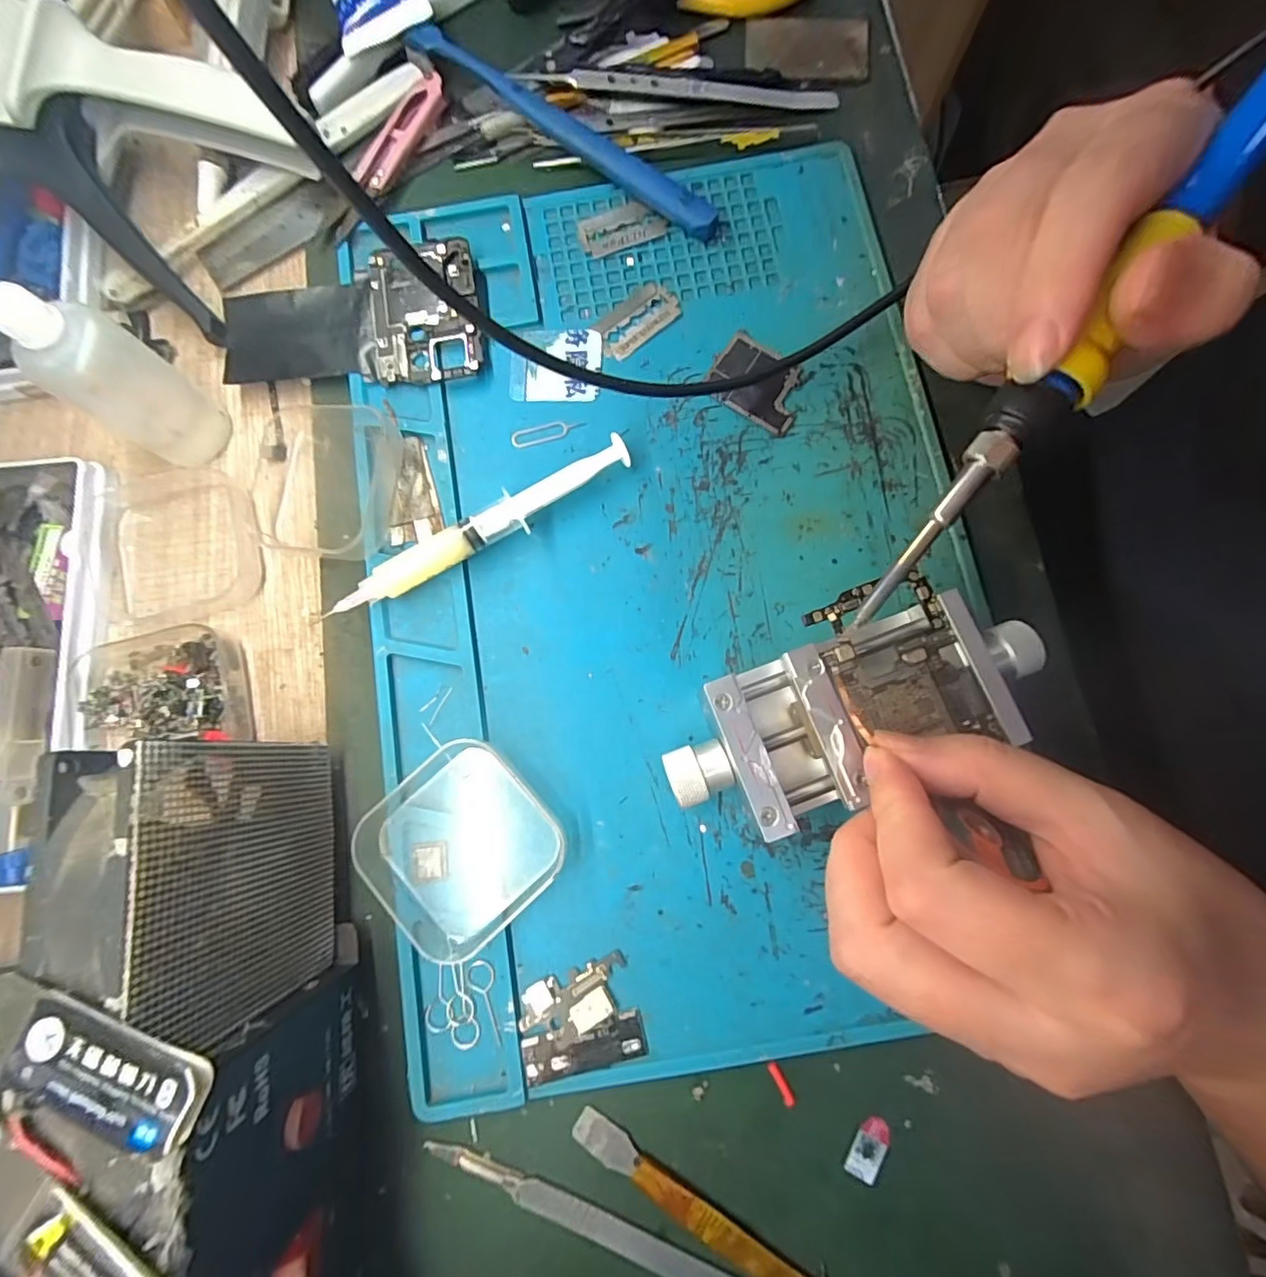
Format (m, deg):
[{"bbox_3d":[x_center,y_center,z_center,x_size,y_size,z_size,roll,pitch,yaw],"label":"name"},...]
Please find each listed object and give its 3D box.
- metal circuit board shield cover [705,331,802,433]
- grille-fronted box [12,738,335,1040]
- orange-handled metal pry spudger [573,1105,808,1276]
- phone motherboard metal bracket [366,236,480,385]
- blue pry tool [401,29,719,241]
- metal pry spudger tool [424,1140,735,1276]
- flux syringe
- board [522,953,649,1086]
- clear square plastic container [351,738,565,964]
[{"bbox_3d":[0.055,-0.113,0.240,0.042,0.004,0.034,30,81,6],"label":"metal circuit board shield cover"},{"bbox_3d":[-0.128,0.073,0.173,0.030,0.091,0.077,-9,80,-1],"label":"grille-fronted box"},{"bbox_3d":[0.031,0.202,0.185,0.118,0.006,0.012,32,82,6],"label":"orange-handled metal pry spudger"},{"bbox_3d":[-0.093,-0.146,0.246,0.047,0.008,0.066,-8,80,-1],"label":"phone motherboard metal bracket"},{"bbox_3d":[-0.032,-0.241,0.258,0.175,0.012,0.017,37,82,7],"label":"blue pry tool"},{"bbox_3d":[-0.011,0.203,0.188,0.129,0.005,0.009,21,81,5],"label":"metal pry spudger tool"},{"bbox_3d":[-0.060,-0.045,0.225,0.133,0.015,0.015,-31,81,-5],"label":"flux syringe"},{"bbox_3d":[-0.020,0.138,0.198,0.043,0.004,0.033,-16,80,-2],"label":"board"},{"bbox_3d":[-0.066,0.078,0.206,0.065,0.009,0.064,-43,82,-6],"label":"clear square plastic container"}]

